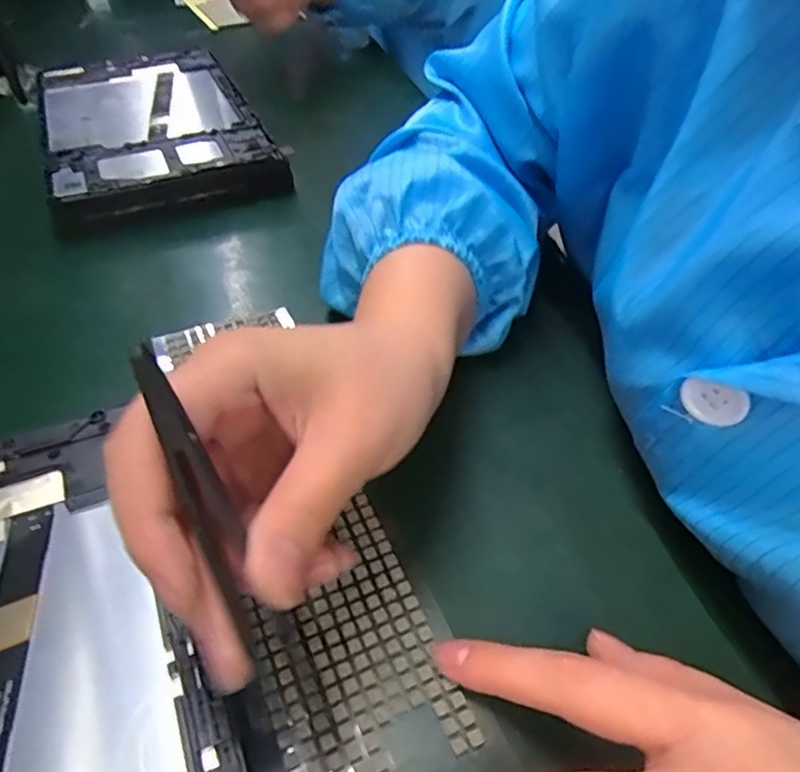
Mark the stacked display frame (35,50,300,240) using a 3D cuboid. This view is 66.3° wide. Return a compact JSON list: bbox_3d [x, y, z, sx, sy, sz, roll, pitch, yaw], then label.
[{"bbox_3d":[-0.196,-0.206,0.478,0.146,0.026,0.254,-19,48,-15],"label":"stacked display frame"}]

